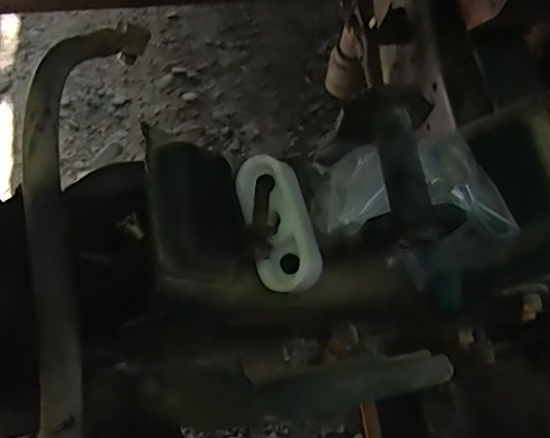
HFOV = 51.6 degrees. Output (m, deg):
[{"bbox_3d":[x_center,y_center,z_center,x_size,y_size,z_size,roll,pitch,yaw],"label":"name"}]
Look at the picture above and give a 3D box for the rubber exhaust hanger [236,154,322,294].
[{"bbox_3d":[0.001,0.001,0.276,0.029,0.017,0.068,-13,69,-9],"label":"rubber exhaust hanger"}]

